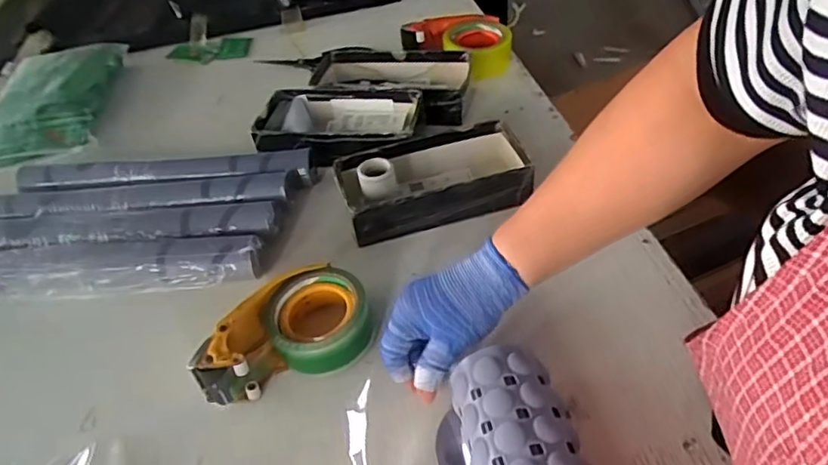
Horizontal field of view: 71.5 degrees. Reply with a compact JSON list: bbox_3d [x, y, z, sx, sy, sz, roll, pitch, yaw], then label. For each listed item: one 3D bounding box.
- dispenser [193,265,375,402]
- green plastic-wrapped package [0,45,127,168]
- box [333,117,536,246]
[{"bbox_3d":[-0.118,0.089,0.536,0.159,0.050,0.099,-12,43,-6],"label":"dispenser"},{"bbox_3d":[-0.589,-0.219,0.916,0.180,0.034,0.304,-9,43,-3],"label":"green plastic-wrapped package"},{"bbox_3d":[0.024,-0.062,0.675,0.213,0.056,0.112,-14,44,-8],"label":"box"}]

